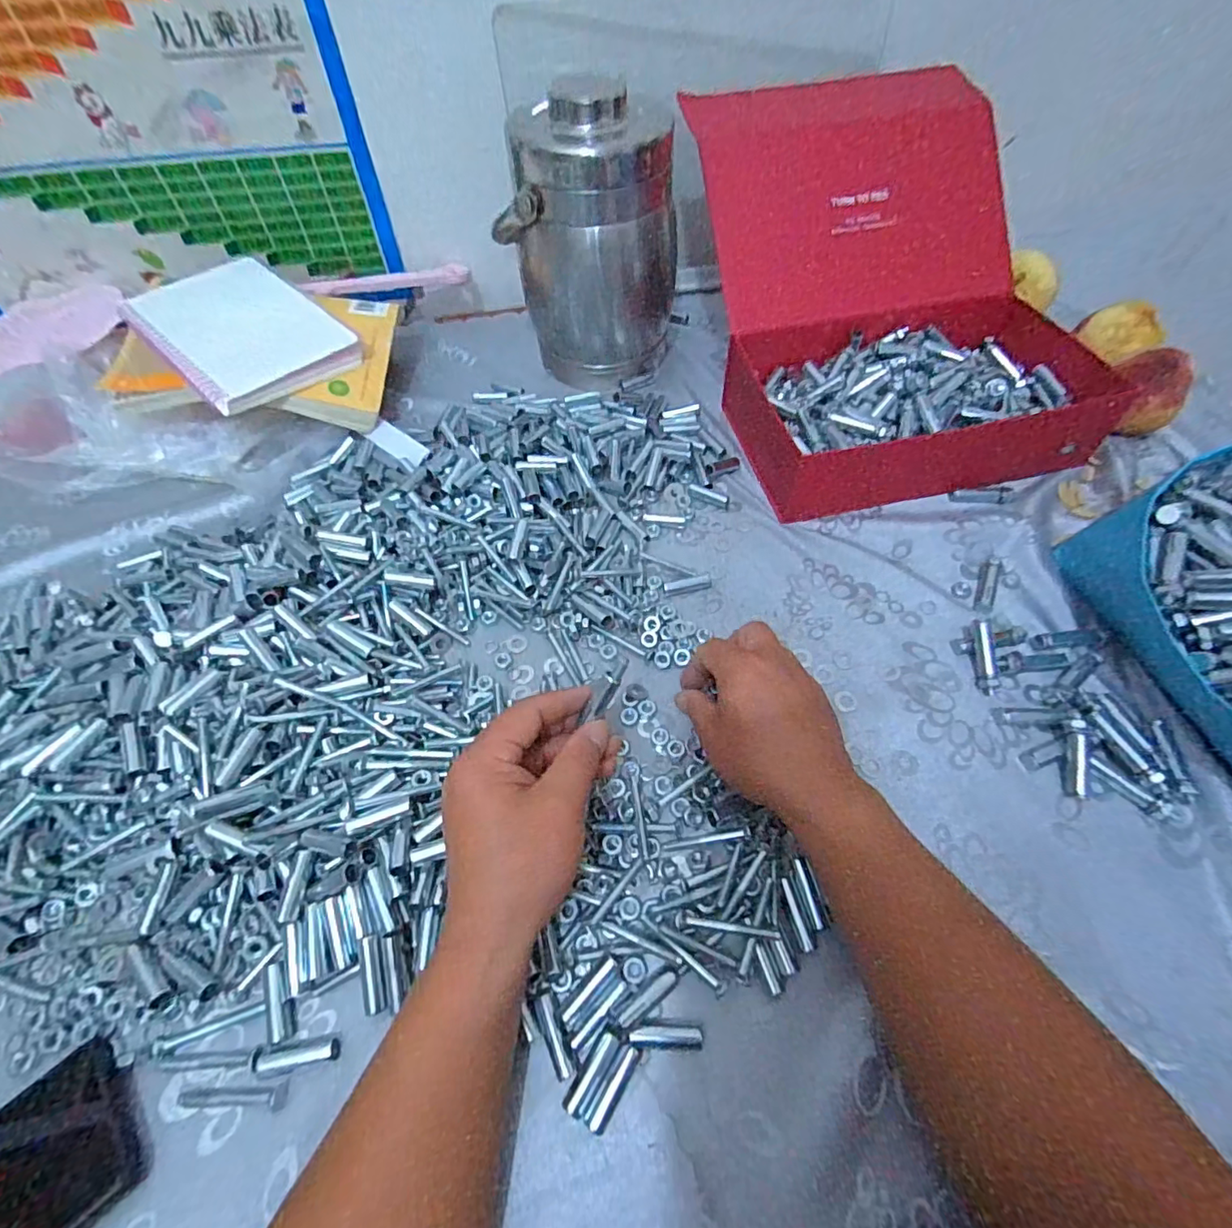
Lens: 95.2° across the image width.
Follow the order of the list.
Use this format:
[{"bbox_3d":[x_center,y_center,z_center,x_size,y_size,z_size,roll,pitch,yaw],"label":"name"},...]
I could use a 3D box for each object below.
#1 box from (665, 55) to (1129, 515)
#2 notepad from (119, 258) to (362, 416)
[{"bbox_3d":[0.261,-0.293,0.520,0.299,0.194,0.334,-14,57,-6],"label":"box"},{"bbox_3d":[-0.383,-0.290,0.571,0.211,0.021,0.148,39,62,17],"label":"notepad"}]

